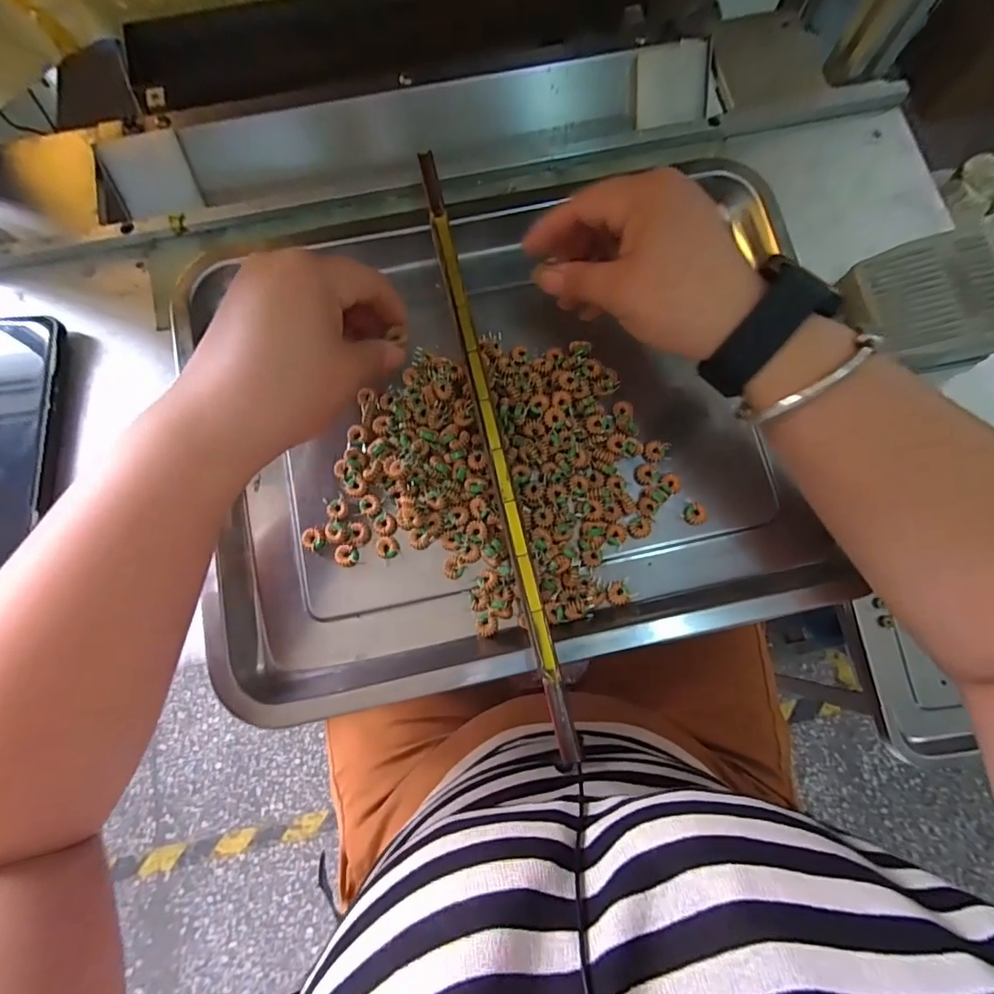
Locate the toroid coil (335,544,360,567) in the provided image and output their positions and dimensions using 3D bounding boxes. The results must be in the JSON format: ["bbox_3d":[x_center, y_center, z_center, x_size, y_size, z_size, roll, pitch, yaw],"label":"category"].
[{"bbox_3d":[-0.089,0.035,0.298,0.013,0.005,0.012,-2,78,-1],"label":"toroid coil"}]

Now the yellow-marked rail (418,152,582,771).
[{"bbox_3d":[-0.004,-0.041,0.286,0.010,0.005,0.360,-12,79,-3],"label":"yellow-marked rail"}]

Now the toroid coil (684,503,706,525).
[{"bbox_3d":[0.119,0.010,0.304,0.013,0.005,0.013,0,78,-1],"label":"toroid coil"}]

